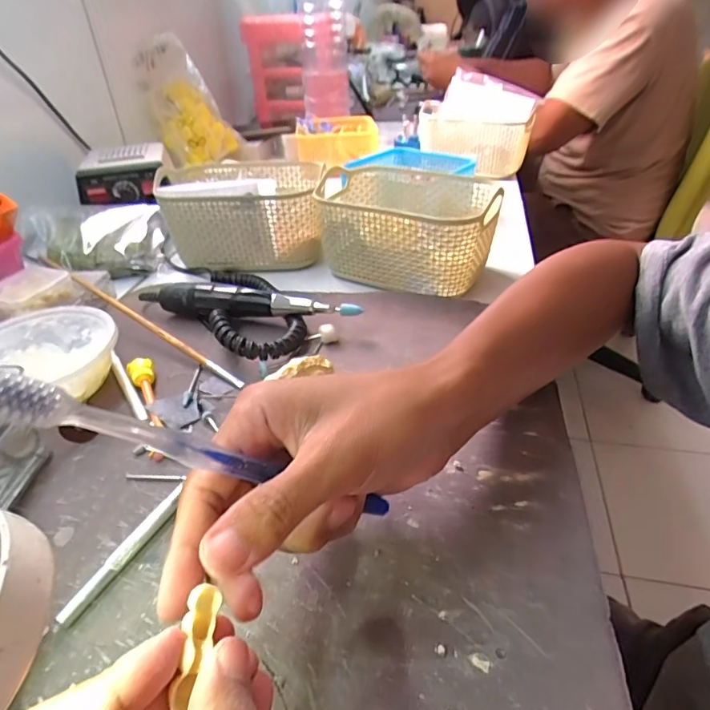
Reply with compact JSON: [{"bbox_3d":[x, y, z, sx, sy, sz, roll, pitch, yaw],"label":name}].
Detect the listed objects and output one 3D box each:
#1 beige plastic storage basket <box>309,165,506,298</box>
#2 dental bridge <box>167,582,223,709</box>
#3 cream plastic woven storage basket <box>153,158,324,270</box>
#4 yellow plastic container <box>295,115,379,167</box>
[{"bbox_3d":[0.048,-0.124,0.473,0.169,0.079,0.125,15,39,22],"label":"beige plastic storage basket"},{"bbox_3d":[-0.049,0.089,0.148,0.008,0.008,0.033,5,47,4],"label":"dental bridge"},{"bbox_3d":[-0.122,-0.157,0.522,0.168,0.079,0.129,-1,36,1],"label":"cream plastic woven storage basket"},{"bbox_3d":[-0.031,-0.371,0.826,0.139,0.053,0.126,-6,36,-4],"label":"yellow plastic container"}]

